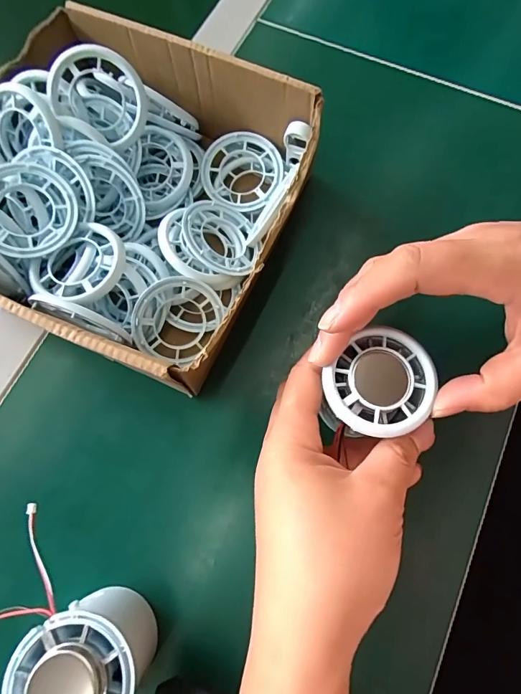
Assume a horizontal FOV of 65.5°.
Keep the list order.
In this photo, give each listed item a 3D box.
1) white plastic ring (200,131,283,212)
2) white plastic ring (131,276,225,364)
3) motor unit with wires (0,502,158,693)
[{"bbox_3d":[-0.013,-0.125,0.287,0.056,0.014,0.055,0,73,0],"label":"white plastic ring"},{"bbox_3d":[-0.052,-0.017,0.254,0.051,0.009,0.054,-5,105,-21],"label":"white plastic ring"},{"bbox_3d":[-0.100,0.139,0.195,0.095,0.061,0.057,26,75,8],"label":"motor unit with wires"}]

